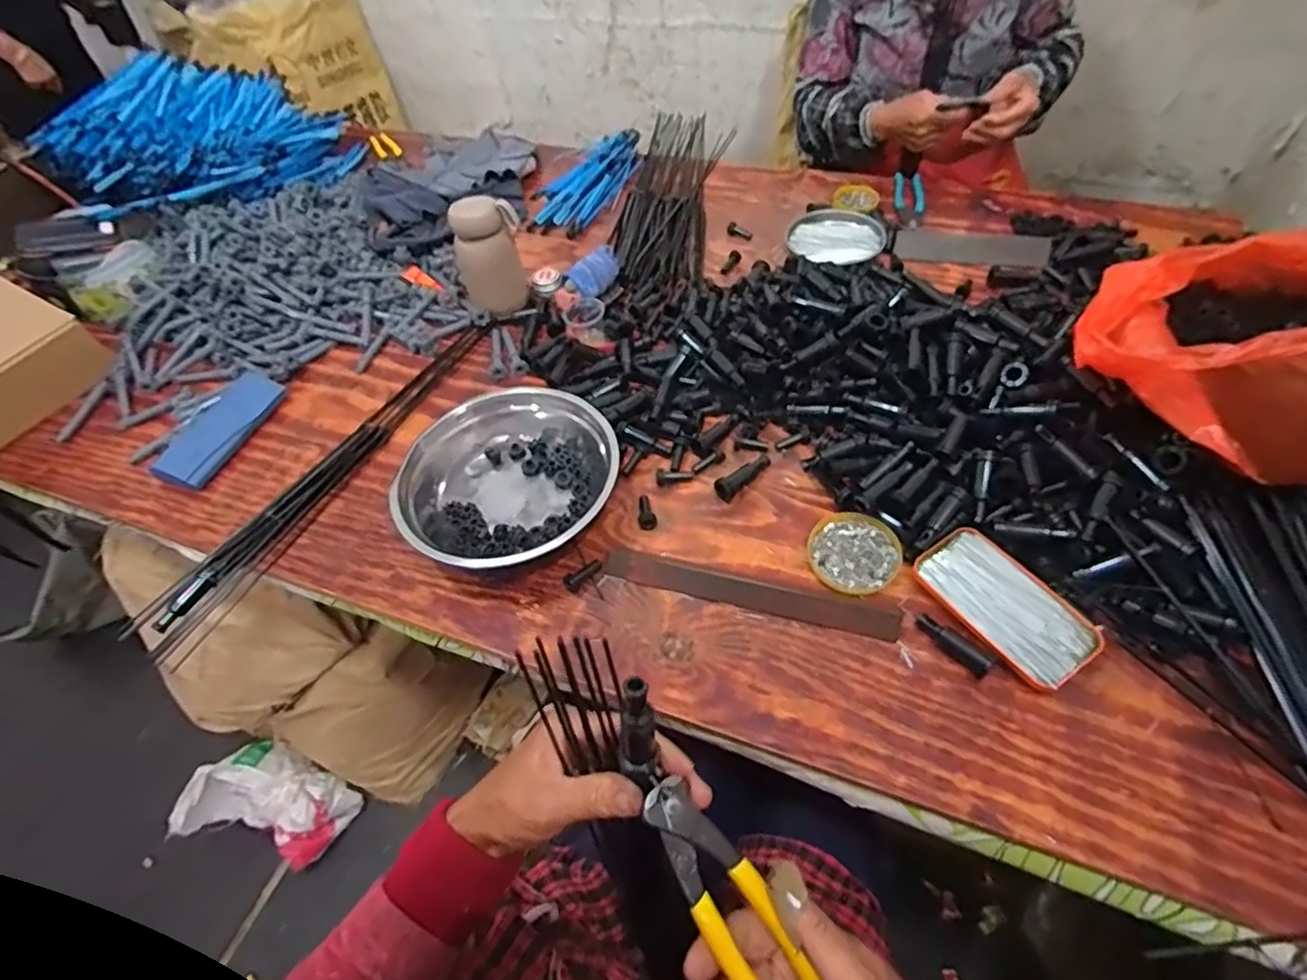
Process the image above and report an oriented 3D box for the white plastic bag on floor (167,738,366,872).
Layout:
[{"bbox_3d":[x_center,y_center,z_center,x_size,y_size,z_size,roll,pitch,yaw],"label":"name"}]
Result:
[{"bbox_3d":[-0.673,0.561,1.136,0.261,0.094,0.180,16,56,17],"label":"white plastic bag on floor"}]

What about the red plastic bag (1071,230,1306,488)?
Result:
[{"bbox_3d":[0.565,-0.149,0.576,0.295,0.120,0.249,24,59,21],"label":"red plastic bag"}]

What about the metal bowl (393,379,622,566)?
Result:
[{"bbox_3d":[-0.145,-0.005,0.651,0.215,0.072,0.213,-36,57,-21],"label":"metal bowl"}]

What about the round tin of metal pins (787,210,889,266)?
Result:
[{"bbox_3d":[0.262,-0.362,0.920,0.126,0.017,0.114,35,62,28],"label":"round tin of metal pins"}]

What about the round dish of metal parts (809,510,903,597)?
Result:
[{"bbox_3d":[0.188,0.058,0.605,0.080,0.009,0.080,-3,52,3],"label":"round dish of metal parts"}]

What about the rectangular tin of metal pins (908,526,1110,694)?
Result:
[{"bbox_3d":[0.300,0.098,0.555,0.084,0.015,0.144,-28,55,-16],"label":"rectangular tin of metal pins"}]

